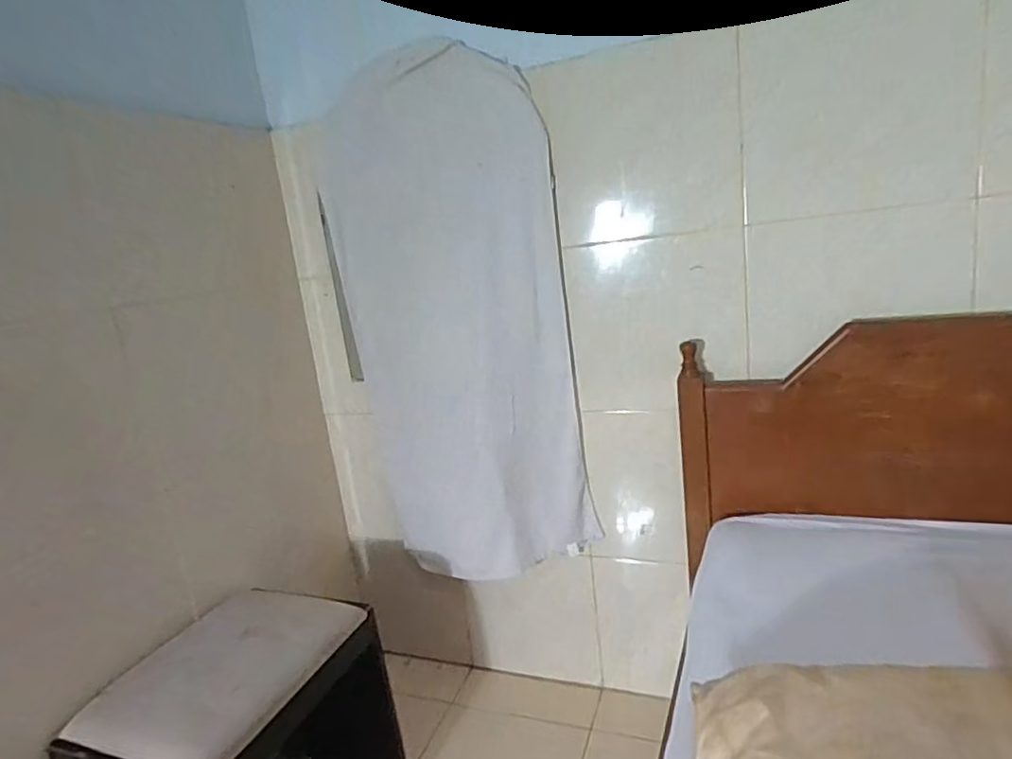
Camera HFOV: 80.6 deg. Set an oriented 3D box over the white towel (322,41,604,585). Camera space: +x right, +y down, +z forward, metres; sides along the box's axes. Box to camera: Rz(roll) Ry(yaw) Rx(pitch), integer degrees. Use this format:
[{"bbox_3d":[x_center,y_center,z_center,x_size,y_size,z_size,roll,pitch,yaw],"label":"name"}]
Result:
[{"bbox_3d":[-0.144,-0.123,1.581,0.644,1.340,0.072,-4,10,22],"label":"white towel"}]

